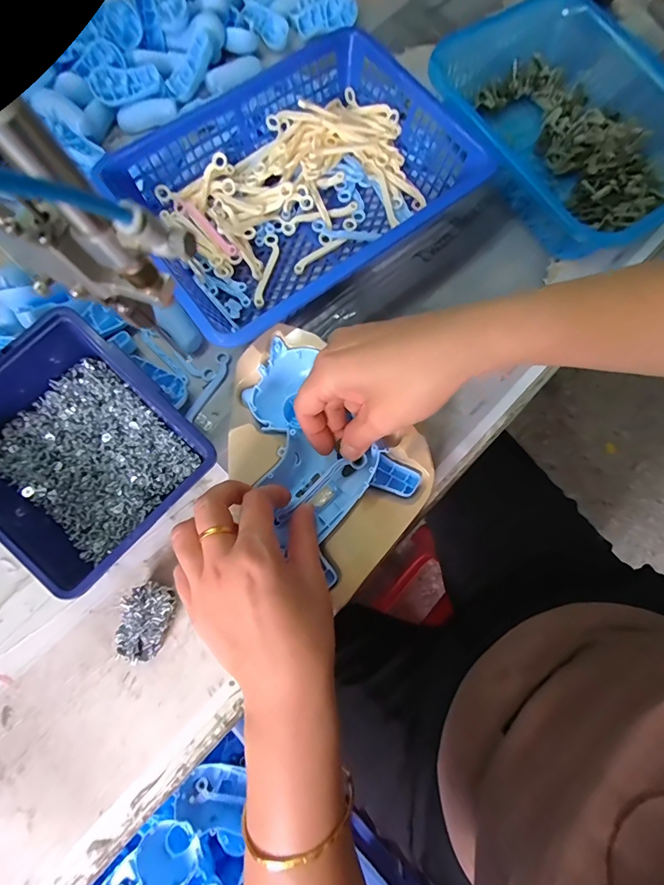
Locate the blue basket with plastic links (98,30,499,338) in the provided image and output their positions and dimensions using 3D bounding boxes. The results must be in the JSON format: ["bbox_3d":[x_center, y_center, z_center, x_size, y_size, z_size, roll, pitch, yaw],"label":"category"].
[{"bbox_3d":[-0.039,-0.239,0.367,0.286,0.058,0.205,-33,79,-7],"label":"blue basket with plastic links"}]

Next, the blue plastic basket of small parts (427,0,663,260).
[{"bbox_3d":[0.211,-0.295,0.379,0.178,0.073,0.256,-31,79,-7],"label":"blue plastic basket of small parts"}]

